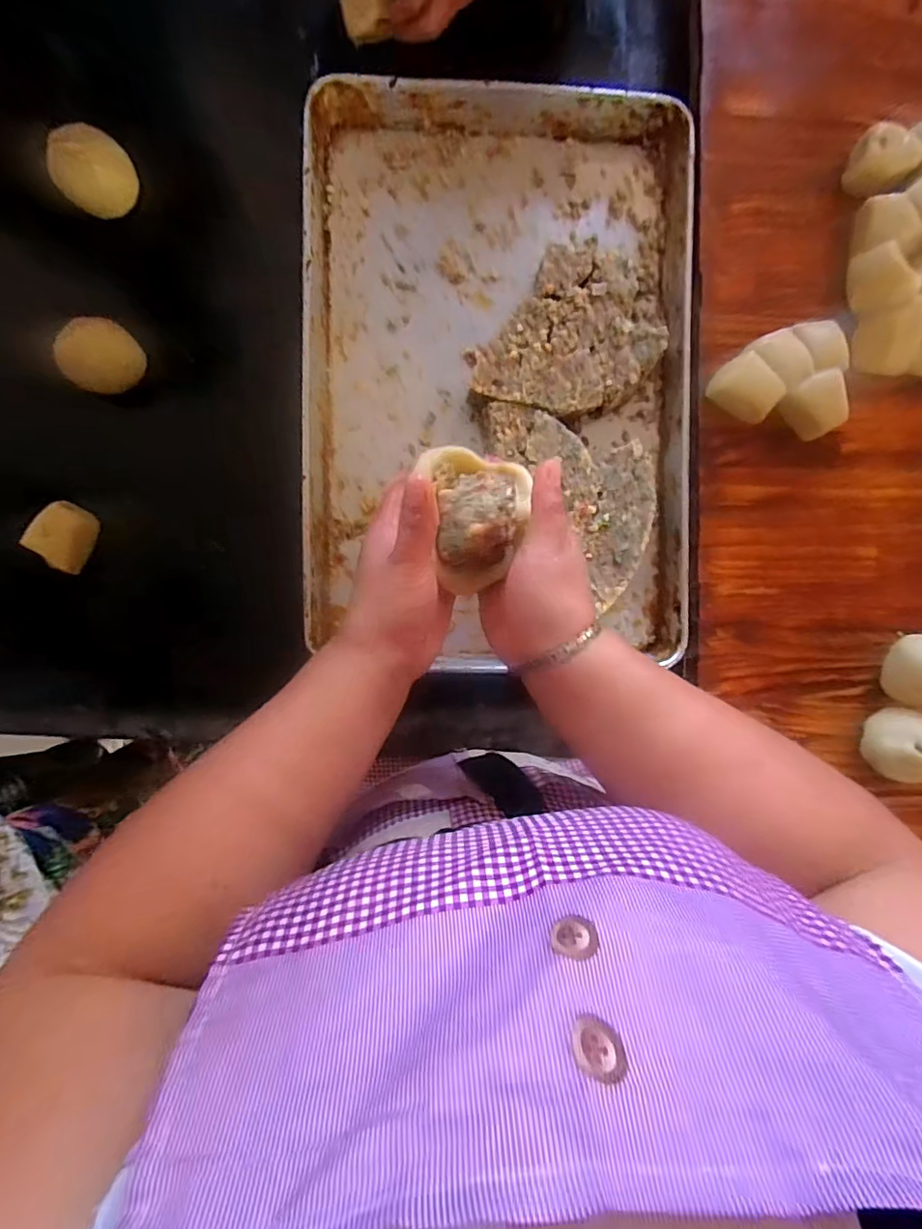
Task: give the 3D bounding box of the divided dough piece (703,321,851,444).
[{"bbox_3d":[0.334,-0.252,0.566,0.133,0.068,0.118,10,90,-5],"label":"divided dough piece"}]

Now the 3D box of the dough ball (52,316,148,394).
[{"bbox_3d":[-0.353,-0.257,0.535,0.064,0.055,0.060,0,91,-5],"label":"dough ball"}]

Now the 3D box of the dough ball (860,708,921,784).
[{"bbox_3d":[0.463,0.135,0.577,0.065,0.062,0.074,19,89,-5],"label":"dough ball"}]

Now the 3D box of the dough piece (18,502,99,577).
[{"bbox_3d":[-0.407,-0.081,0.557,0.043,0.045,0.067,25,88,-5],"label":"dough piece"}]

